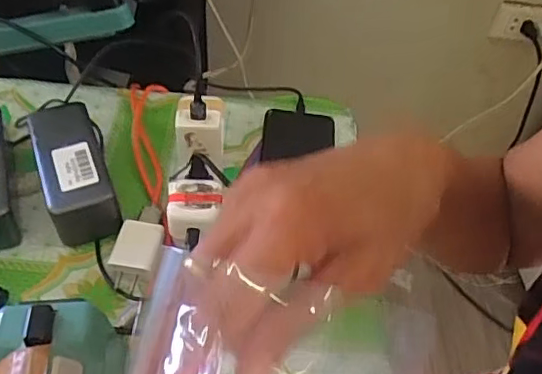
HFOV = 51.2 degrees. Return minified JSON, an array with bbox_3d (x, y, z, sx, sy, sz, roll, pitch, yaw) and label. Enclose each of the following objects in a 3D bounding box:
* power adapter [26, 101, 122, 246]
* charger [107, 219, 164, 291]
[{"bbox_3d":[-0.177,-0.015,0.506,0.057,0.049,0.136,-15,51,-21],"label":"power adapter"},{"bbox_3d":[-0.111,0.054,0.468,0.037,0.018,0.054,10,47,0],"label":"charger"}]

